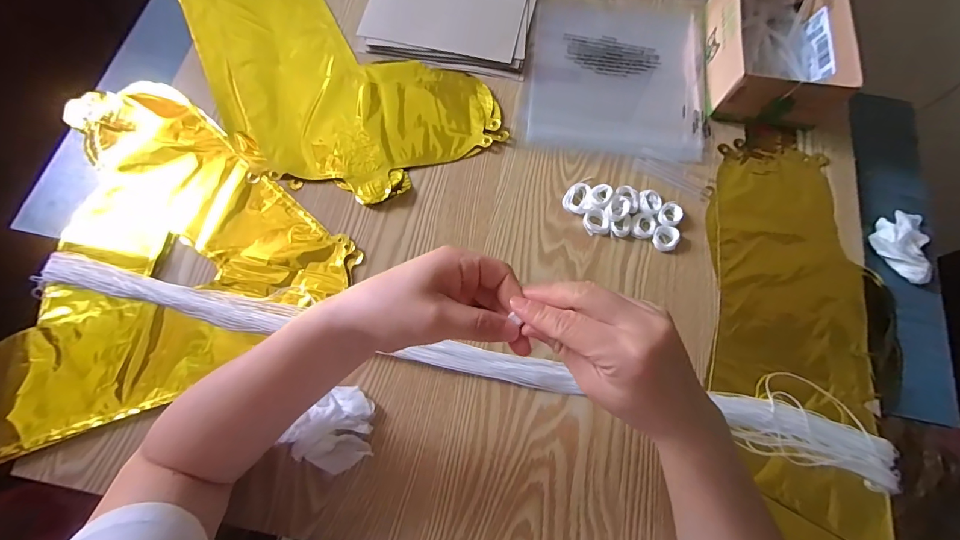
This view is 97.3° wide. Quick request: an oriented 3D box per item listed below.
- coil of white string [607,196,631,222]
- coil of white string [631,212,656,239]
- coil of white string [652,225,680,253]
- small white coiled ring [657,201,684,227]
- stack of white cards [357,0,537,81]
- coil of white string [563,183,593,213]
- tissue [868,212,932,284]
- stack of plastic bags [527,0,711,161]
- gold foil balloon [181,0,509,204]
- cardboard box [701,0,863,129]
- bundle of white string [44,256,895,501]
[{"bbox_3d":[0.146,-0.064,0.448,0.021,0.012,0.026,37,74,10],"label":"coil of white string"},{"bbox_3d":[0.174,-0.047,0.451,0.026,0.006,0.029,19,71,4],"label":"coil of white string"},{"bbox_3d":[0.196,-0.034,0.445,0.027,0.009,0.026,1,71,-2],"label":"coil of white string"},{"bbox_3d":[0.204,-0.059,0.454,0.024,0.008,0.031,41,74,11],"label":"small white coiled ring"},{"bbox_3d":[-0.035,-0.335,0.536,0.203,0.012,0.182,10,71,1],"label":"stack of white cards"},{"bbox_3d":[0.108,-0.078,0.458,0.030,0.009,0.037,26,72,7],"label":"coil of white string"},{"bbox_3d":[0.459,-0.033,0.459,0.057,0.019,0.086,18,71,4],"label":"tissue"},{"bbox_3d":[0.170,-0.250,0.527,0.216,0.007,0.246,6,71,0],"label":"stack of plastic bags"},{"bbox_3d":[-0.203,-0.241,0.496,0.435,0.017,0.231,40,74,11],"label":"gold foil balloon"},{"bbox_3d":[0.347,-0.271,0.503,0.131,0.071,0.190,7,71,0],"label":"cardboard box"},{"bbox_3d":[-0.022,0.080,0.398,0.808,0.018,0.046,13,71,2],"label":"bundle of white string"}]

